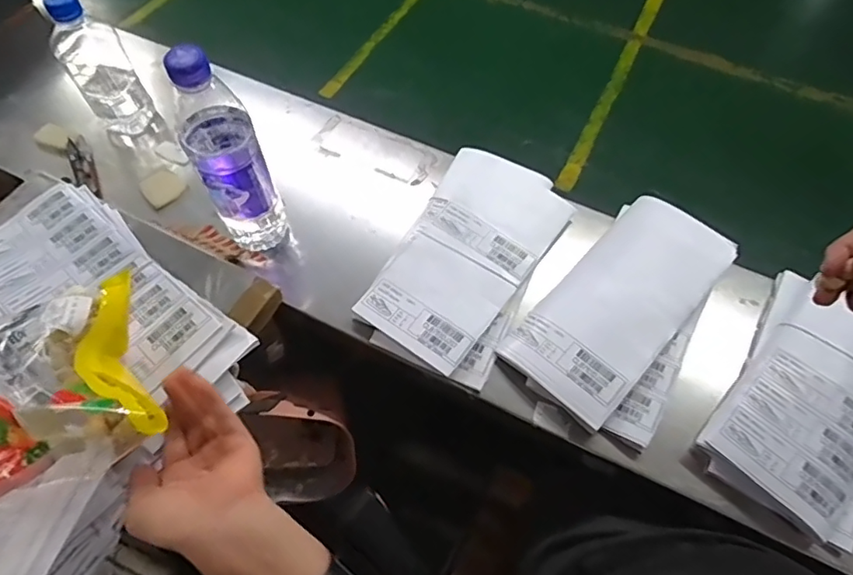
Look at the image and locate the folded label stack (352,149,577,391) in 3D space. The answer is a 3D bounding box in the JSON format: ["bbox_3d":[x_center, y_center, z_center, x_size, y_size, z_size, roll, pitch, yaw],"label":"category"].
[{"bbox_3d":[0.046,-0.035,0.578,0.146,0.026,0.266,26,62,13],"label":"folded label stack"}]

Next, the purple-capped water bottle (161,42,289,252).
[{"bbox_3d":[-0.181,-0.123,0.494,0.066,0.211,0.061,-22,63,-14],"label":"purple-capped water bottle"}]

